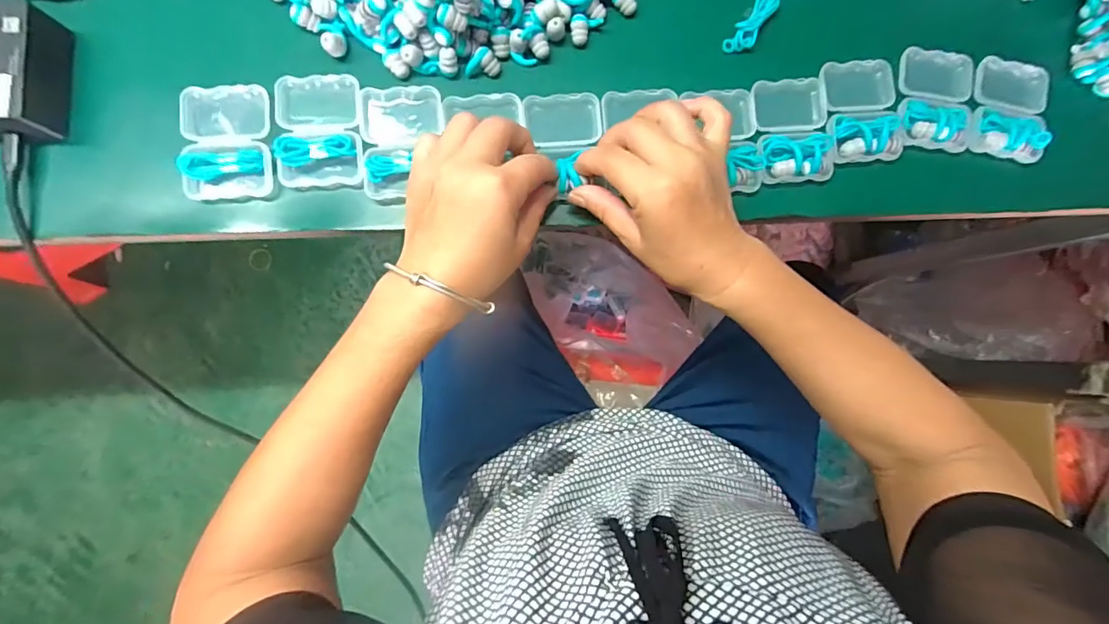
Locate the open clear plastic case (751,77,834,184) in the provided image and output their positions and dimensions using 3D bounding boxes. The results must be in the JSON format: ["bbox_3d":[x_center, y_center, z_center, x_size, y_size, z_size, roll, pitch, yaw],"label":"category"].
[{"bbox_3d":[0.177,-0.135,0.357,0.057,0.016,0.077,-2,87,-5],"label":"open clear plastic case"}]

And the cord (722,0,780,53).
[{"bbox_3d":[0.150,-0.219,0.365,0.018,0.011,0.055,34,85,-2],"label":"cord"}]

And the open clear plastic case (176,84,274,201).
[{"bbox_3d":[-0.219,-0.115,0.322,0.055,0.012,0.075,-6,87,-5],"label":"open clear plastic case"}]

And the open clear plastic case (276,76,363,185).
[{"bbox_3d":[-0.160,-0.125,0.328,0.056,0.012,0.076,-4,87,-5],"label":"open clear plastic case"}]

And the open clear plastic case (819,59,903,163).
[{"bbox_3d":[0.232,-0.152,0.362,0.059,0.015,0.075,-4,87,-5],"label":"open clear plastic case"}]

